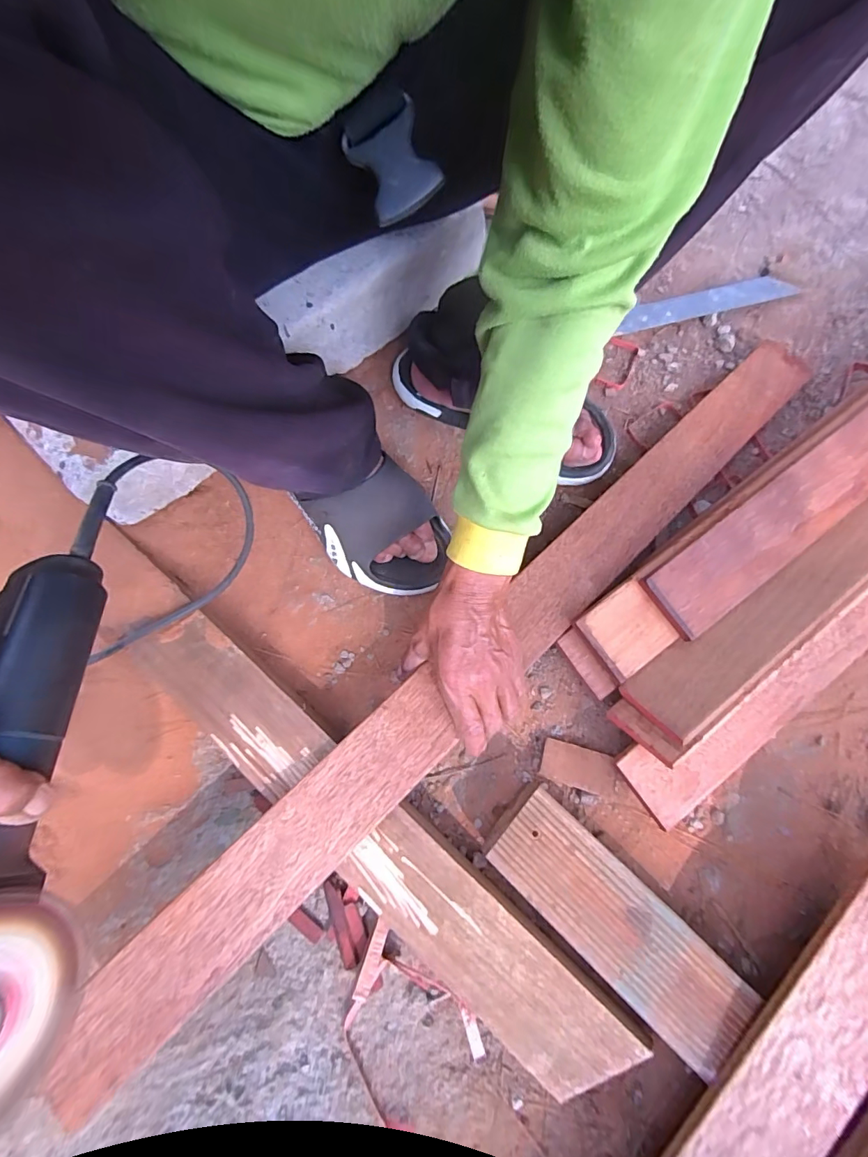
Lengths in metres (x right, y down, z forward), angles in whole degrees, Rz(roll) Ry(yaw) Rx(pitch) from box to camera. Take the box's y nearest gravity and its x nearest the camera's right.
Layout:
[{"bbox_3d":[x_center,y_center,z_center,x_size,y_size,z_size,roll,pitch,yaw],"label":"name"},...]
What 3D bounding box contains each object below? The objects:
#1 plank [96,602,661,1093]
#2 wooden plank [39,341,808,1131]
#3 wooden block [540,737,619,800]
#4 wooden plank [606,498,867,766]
[{"bbox_3d":[-0.068,0.201,0.381,0.478,0.040,0.087,39,82,11],"label":"plank"},{"bbox_3d":[0.073,0.038,0.427,0.859,0.031,0.070,-41,79,-16],"label":"wooden plank"},{"bbox_3d":[0.128,0.167,0.415,0.061,0.022,0.033,16,76,5],"label":"wooden block"},{"bbox_3d":[0.314,0.017,0.405,0.379,0.044,0.066,-37,72,-7],"label":"wooden plank"}]

